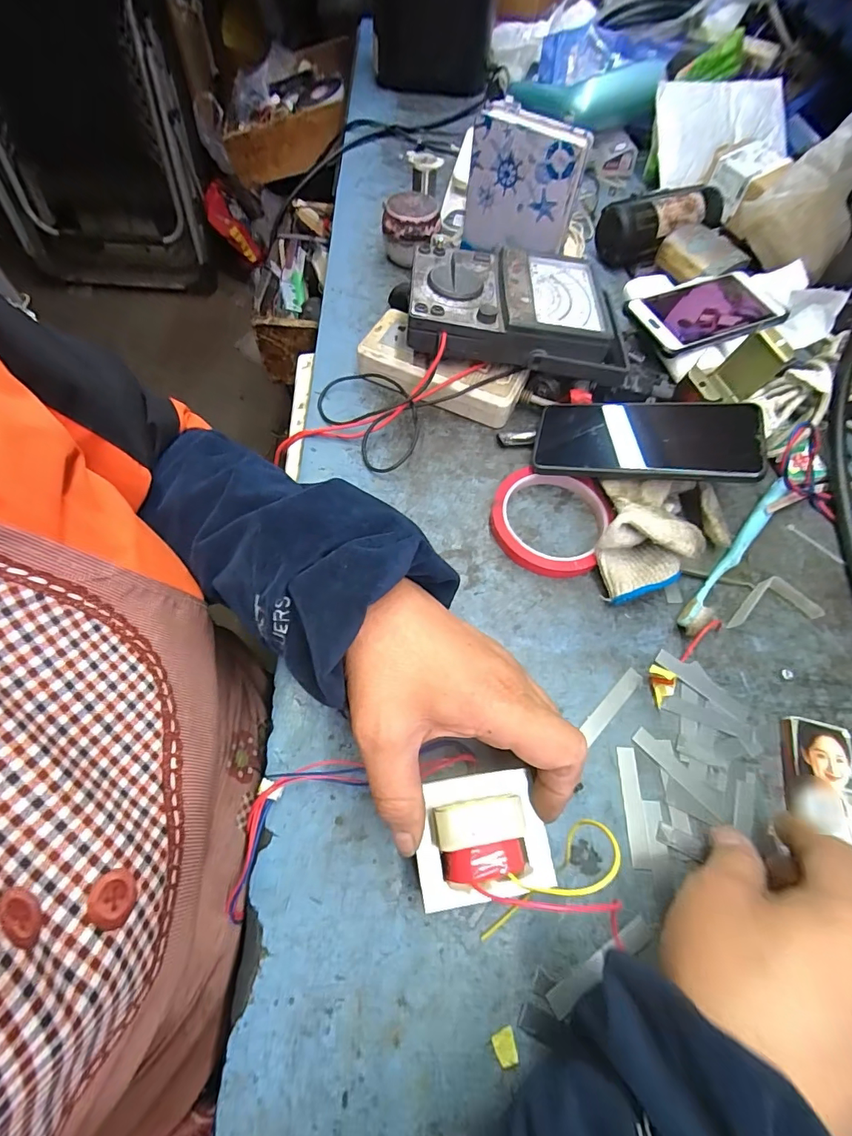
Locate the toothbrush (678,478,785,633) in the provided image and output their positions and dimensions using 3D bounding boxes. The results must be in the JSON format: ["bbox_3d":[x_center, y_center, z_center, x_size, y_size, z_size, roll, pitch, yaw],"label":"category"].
[{"bbox_3d":[0.241,-0.012,0.363,0.017,0.017,0.173,39,67,17],"label":"toothbrush"}]

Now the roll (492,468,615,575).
[{"bbox_3d":[0.098,-0.039,0.372,0.089,0.016,0.093,1,62,-2],"label":"roll"}]

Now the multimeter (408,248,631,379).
[{"bbox_3d":[0.078,-0.229,0.407,0.179,0.043,0.114,4,63,-2],"label":"multimeter"}]

